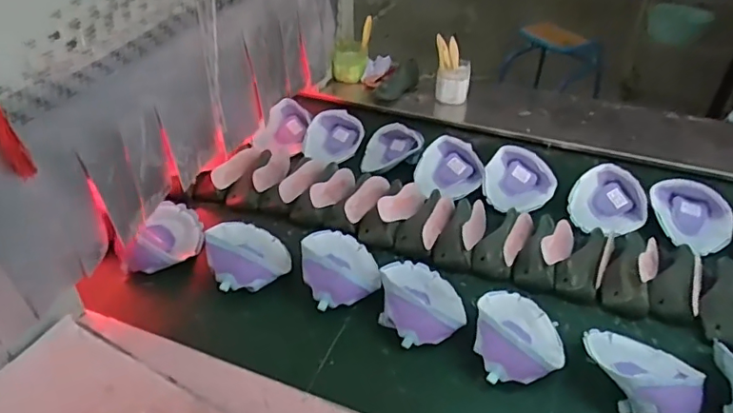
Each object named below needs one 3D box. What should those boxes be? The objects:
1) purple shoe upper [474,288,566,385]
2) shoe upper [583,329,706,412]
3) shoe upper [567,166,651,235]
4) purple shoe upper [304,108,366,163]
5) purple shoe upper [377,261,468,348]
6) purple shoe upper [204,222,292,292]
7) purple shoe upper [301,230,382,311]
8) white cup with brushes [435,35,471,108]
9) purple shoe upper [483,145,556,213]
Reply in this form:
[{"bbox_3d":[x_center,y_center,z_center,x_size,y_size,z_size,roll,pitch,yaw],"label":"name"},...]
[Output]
[{"bbox_3d":[0.224,0.177,0.782,0.130,0.055,0.167,8,40,5],"label":"purple shoe upper"},{"bbox_3d":[0.374,0.237,0.748,0.154,0.060,0.141,16,16,25],"label":"shoe upper"},{"bbox_3d":[0.457,-0.009,1.035,0.149,0.060,0.139,-21,75,-12],"label":"shoe upper"},{"bbox_3d":[-0.072,-0.158,1.202,0.133,0.055,0.120,1,40,-2],"label":"purple shoe upper"},{"bbox_3d":[0.085,0.133,0.830,0.130,0.058,0.166,2,40,-2],"label":"purple shoe upper"},{"bbox_3d":[-0.197,0.066,0.902,0.131,0.078,0.153,-10,42,-16],"label":"purple shoe upper"},{"bbox_3d":[-0.042,0.087,0.880,0.125,0.054,0.165,-3,40,-7],"label":"purple shoe upper"},{"bbox_3d":[0.216,-0.343,1.369,0.089,0.127,0.139,-2,40,-7],"label":"white cup with brushes"},{"bbox_3d":[0.300,-0.048,1.073,0.135,0.070,0.142,18,42,17],"label":"purple shoe upper"}]

